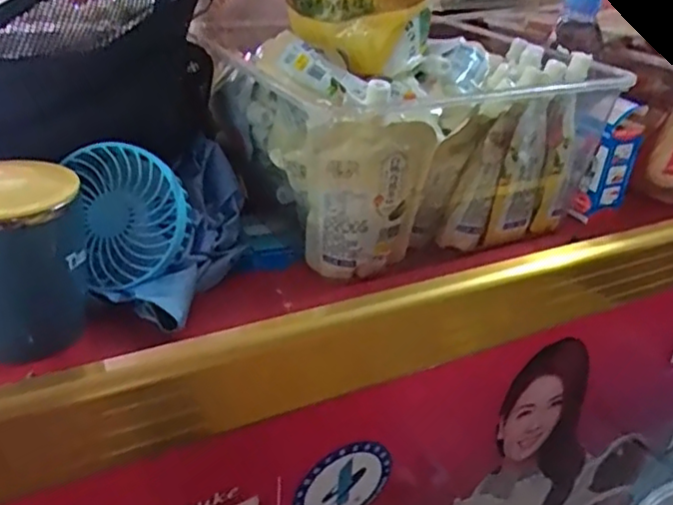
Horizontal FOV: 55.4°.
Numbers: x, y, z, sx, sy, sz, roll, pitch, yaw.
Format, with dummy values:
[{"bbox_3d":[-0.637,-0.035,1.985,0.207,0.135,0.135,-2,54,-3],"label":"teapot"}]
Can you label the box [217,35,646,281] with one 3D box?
[{"bbox_3d":[0.066,-0.107,0.574,0.286,0.144,0.209,-11,33,-26],"label":"box"}]

